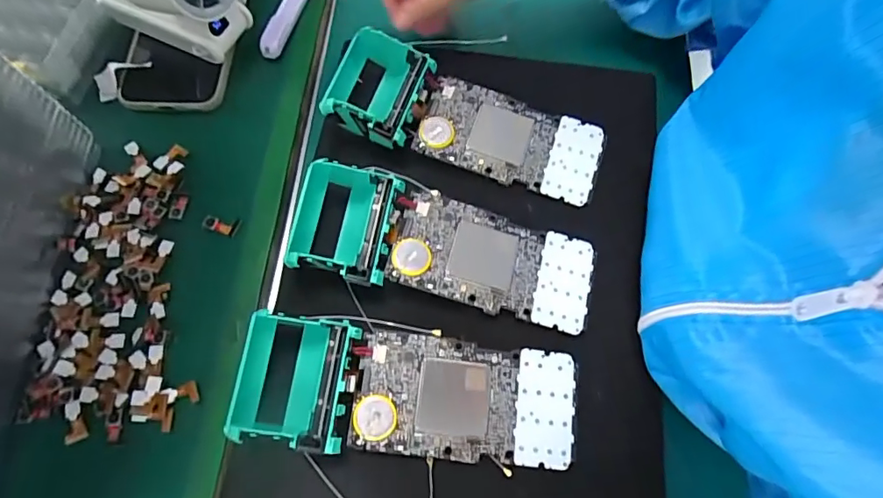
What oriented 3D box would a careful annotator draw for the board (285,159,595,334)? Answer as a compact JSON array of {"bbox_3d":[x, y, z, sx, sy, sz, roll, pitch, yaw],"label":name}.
[{"bbox_3d":[0.002,-0.004,0.316,0.192,0.030,0.072,12,69,3],"label":"board"}]

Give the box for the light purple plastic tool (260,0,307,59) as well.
[{"bbox_3d":[-0.117,-0.196,0.394,0.017,0.007,0.107,21,68,-13],"label":"light purple plastic tool"}]

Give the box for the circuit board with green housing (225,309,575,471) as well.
[{"bbox_3d":[-0.016,0.081,0.282,0.186,0.032,0.068,5,69,1],"label":"circuit board with green housing"}]

